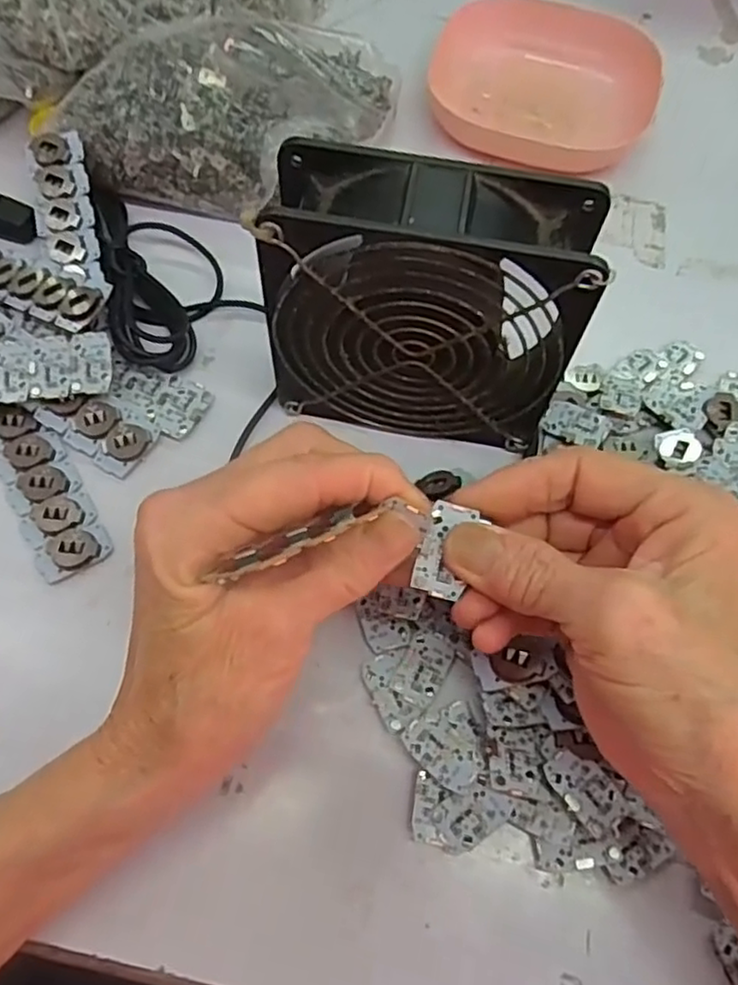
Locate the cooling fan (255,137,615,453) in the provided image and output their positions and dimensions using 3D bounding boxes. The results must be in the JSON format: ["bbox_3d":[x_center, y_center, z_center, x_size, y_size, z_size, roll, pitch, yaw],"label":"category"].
[{"bbox_3d":[0.023,-0.071,0.273,0.115,0.117,0.042,10,65,3],"label":"cooling fan"}]

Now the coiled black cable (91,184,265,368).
[{"bbox_3d":[-0.115,-0.114,0.343,0.074,0.019,0.117,-39,72,-18],"label":"coiled black cable"}]

